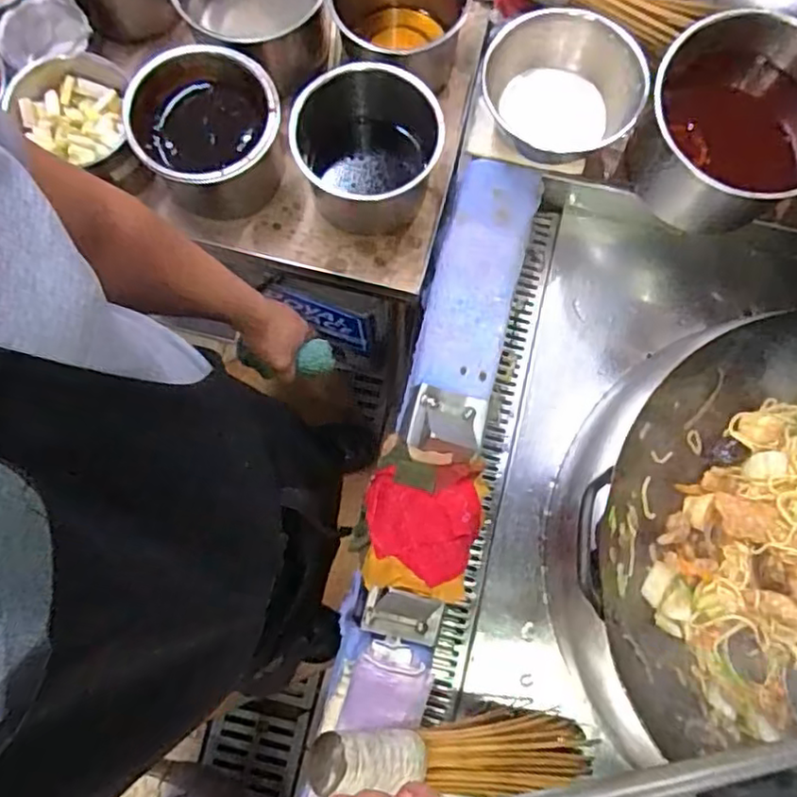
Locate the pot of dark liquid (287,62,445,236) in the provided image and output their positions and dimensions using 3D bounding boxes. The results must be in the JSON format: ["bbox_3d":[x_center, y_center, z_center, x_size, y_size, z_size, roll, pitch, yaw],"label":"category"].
[{"bbox_3d":[-0.033,-0.273,0.722,0.164,0.115,0.160,0,79,-1],"label":"pot of dark liquid"}]

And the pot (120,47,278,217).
[{"bbox_3d":[-0.205,-0.289,0.720,0.141,0.109,0.150,0,79,-1],"label":"pot"}]

